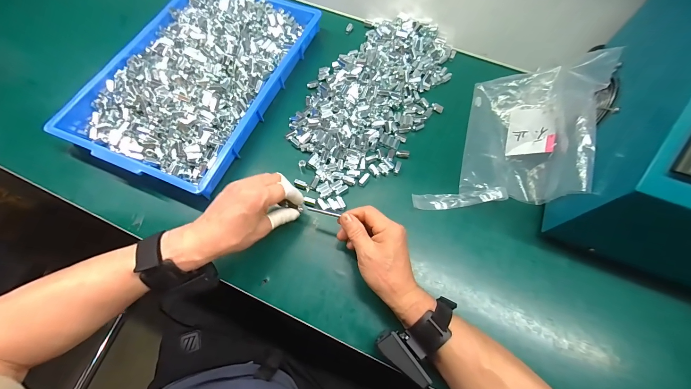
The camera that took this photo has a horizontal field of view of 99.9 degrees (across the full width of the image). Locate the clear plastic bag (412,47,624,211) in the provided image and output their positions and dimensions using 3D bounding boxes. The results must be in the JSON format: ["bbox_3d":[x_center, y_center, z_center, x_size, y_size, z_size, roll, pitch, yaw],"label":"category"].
[{"bbox_3d":[0.248,-0.085,0.424,0.169,0.125,0.280,27,72,10],"label":"clear plastic bag"}]

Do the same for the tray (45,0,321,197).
[{"bbox_3d":[-0.258,-0.223,0.517,0.281,0.057,0.416,21,68,8],"label":"tray"}]

